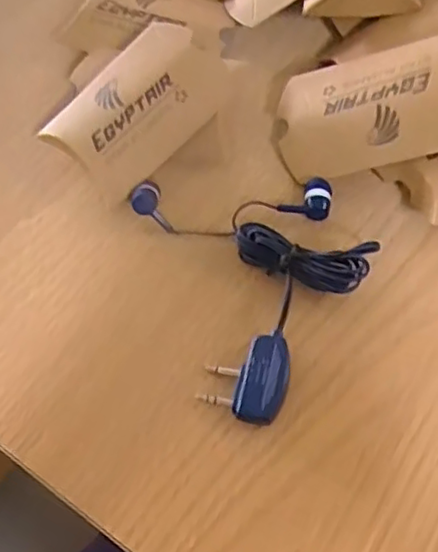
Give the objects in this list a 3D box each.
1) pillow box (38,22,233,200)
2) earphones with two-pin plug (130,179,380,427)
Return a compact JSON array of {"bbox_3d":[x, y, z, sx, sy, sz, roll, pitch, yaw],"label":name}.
[{"bbox_3d":[-0.037,-0.080,0.310,0.055,0.030,0.079,40,72,21],"label":"pillow box"},{"bbox_3d":[0.020,-0.001,0.276,0.085,0.015,0.114,-18,63,-5],"label":"earphones with two-pin plug"}]

